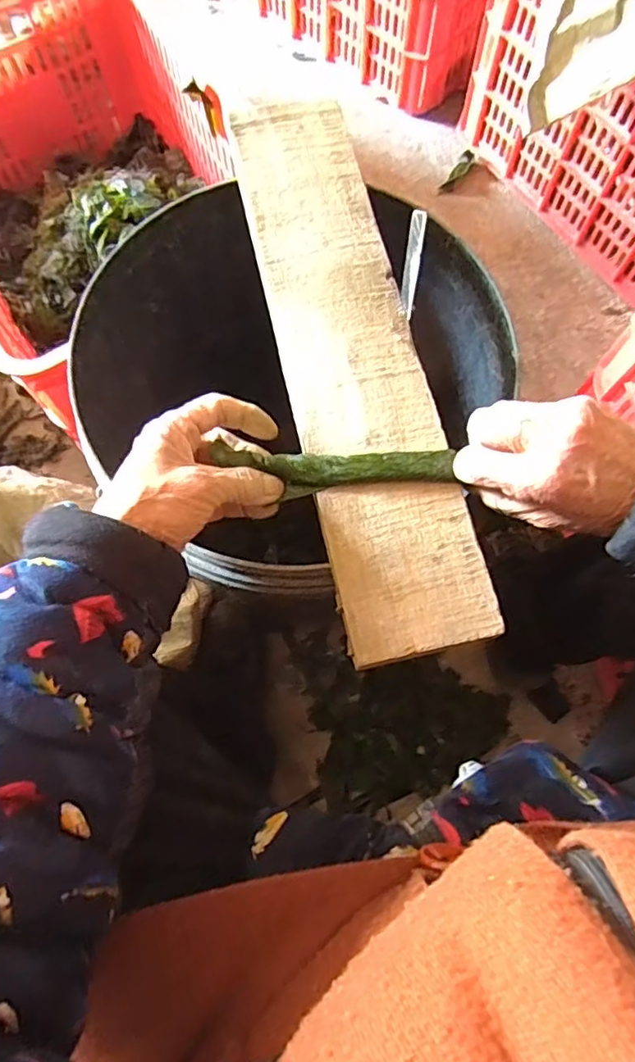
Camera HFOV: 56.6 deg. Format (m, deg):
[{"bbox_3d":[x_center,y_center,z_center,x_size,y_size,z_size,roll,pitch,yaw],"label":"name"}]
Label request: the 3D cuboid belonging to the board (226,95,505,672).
[{"bbox_3d":[0.019,-0.121,0.380,0.086,0.012,0.397,-12,73,-4],"label":"board"}]

